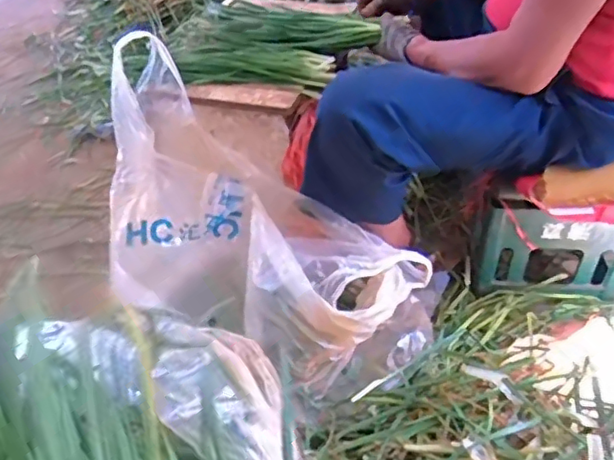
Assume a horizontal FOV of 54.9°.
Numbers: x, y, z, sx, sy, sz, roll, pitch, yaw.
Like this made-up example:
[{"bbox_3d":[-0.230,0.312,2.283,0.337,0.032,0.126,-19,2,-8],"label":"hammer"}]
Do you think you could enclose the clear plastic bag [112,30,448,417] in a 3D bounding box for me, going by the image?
[{"bbox_3d":[-0.115,-0.011,1.033,0.726,0.210,0.406,40,56,14],"label":"clear plastic bag"}]

